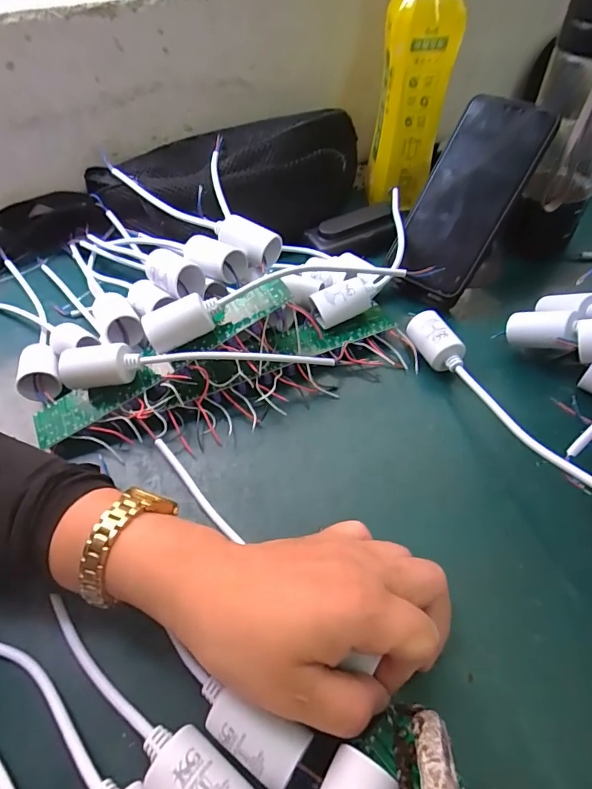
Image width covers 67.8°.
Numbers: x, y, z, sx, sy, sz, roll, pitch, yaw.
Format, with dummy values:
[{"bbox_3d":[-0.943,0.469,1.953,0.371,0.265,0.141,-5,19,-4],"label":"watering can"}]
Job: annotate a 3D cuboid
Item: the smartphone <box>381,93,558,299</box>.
[{"bbox_3d":[0.137,-0.159,0.356,0.073,0.149,0.014,40,20,32],"label":"smartphone"}]

